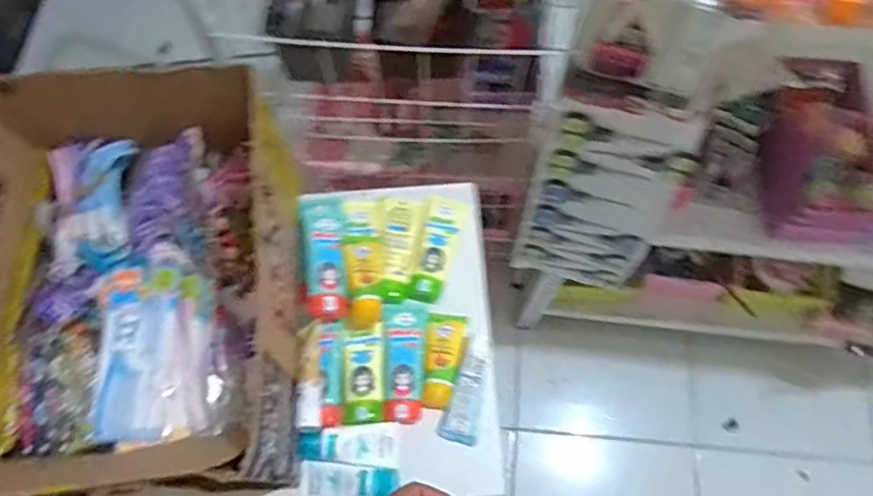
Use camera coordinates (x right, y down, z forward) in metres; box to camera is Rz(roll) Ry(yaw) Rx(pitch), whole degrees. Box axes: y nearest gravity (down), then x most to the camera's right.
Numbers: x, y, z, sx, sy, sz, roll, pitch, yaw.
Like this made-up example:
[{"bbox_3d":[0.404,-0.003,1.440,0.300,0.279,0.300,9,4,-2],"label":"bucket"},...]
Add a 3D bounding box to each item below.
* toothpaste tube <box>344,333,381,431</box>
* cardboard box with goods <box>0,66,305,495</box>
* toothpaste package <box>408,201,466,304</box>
[{"bbox_3d":[-0.086,0.156,0.767,0.043,0.021,0.108,-3,70,0],"label":"toothpaste tube"},{"bbox_3d":[-0.328,0.040,0.670,0.334,0.191,0.396,-7,70,-2],"label":"cardboard box with goods"},{"bbox_3d":[-0.001,0.000,0.828,0.046,0.023,0.144,14,71,6],"label":"toothpaste package"}]

